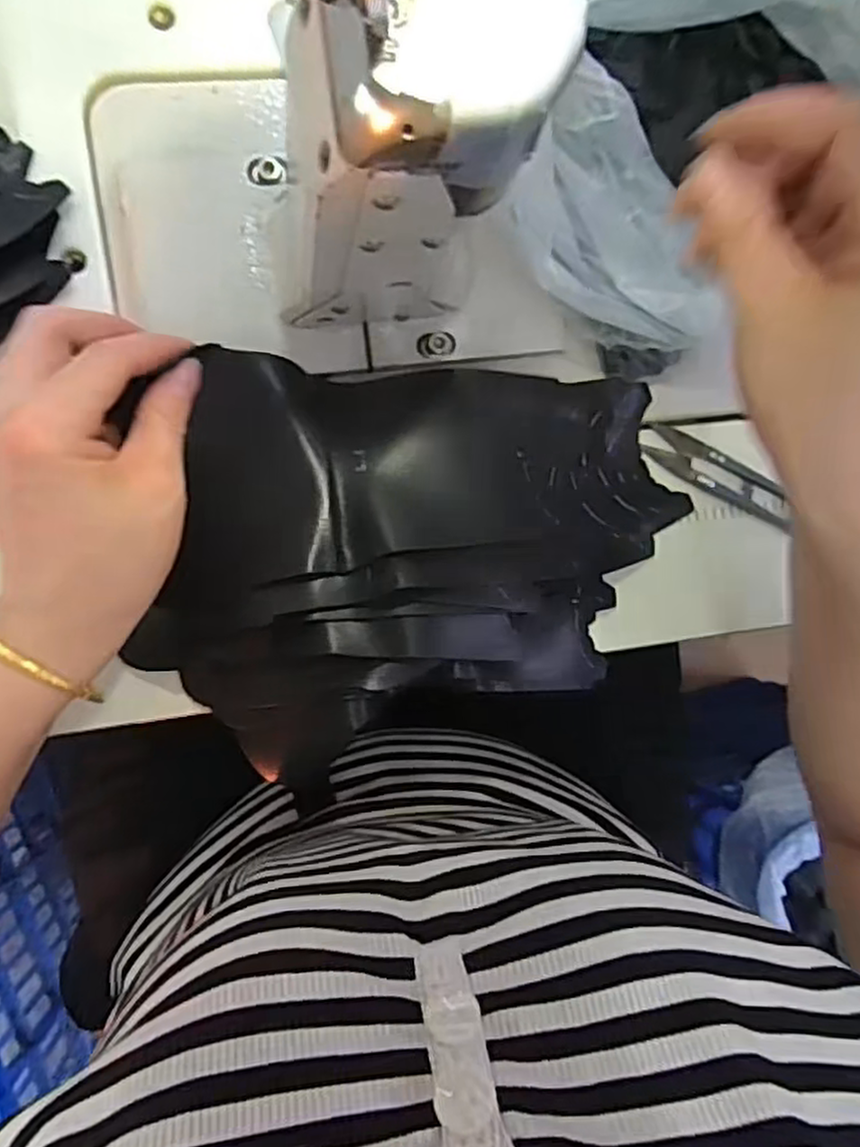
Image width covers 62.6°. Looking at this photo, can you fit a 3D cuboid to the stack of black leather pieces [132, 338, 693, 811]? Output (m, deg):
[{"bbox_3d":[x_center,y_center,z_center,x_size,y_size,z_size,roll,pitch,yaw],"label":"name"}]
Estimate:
[{"bbox_3d":[-0.001,0.001,0.329,0.240,0.047,0.188,0,87,-8],"label":"stack of black leather pieces"}]

